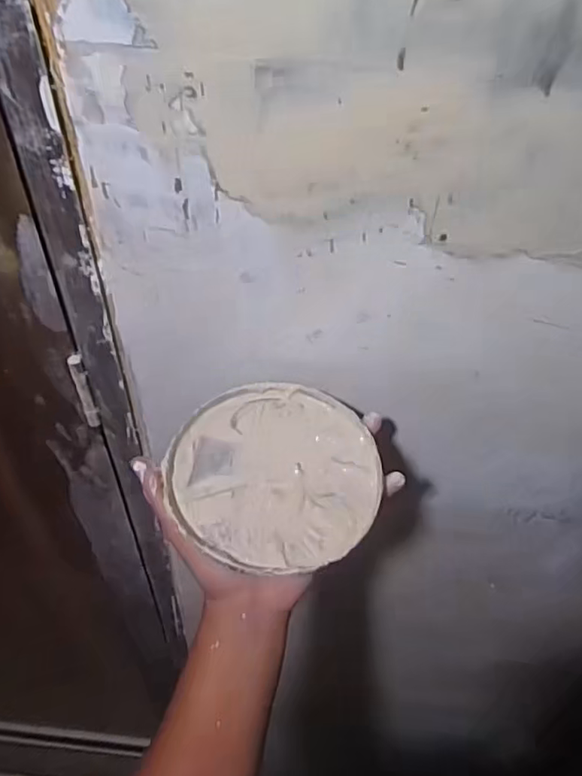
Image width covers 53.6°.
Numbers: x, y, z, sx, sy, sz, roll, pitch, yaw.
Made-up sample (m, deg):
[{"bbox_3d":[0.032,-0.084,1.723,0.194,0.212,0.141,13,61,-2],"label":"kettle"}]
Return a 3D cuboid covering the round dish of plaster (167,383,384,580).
[{"bbox_3d":[-0.013,0.059,0.414,0.147,0.023,0.143,2,45,-2],"label":"round dish of plaster"}]

